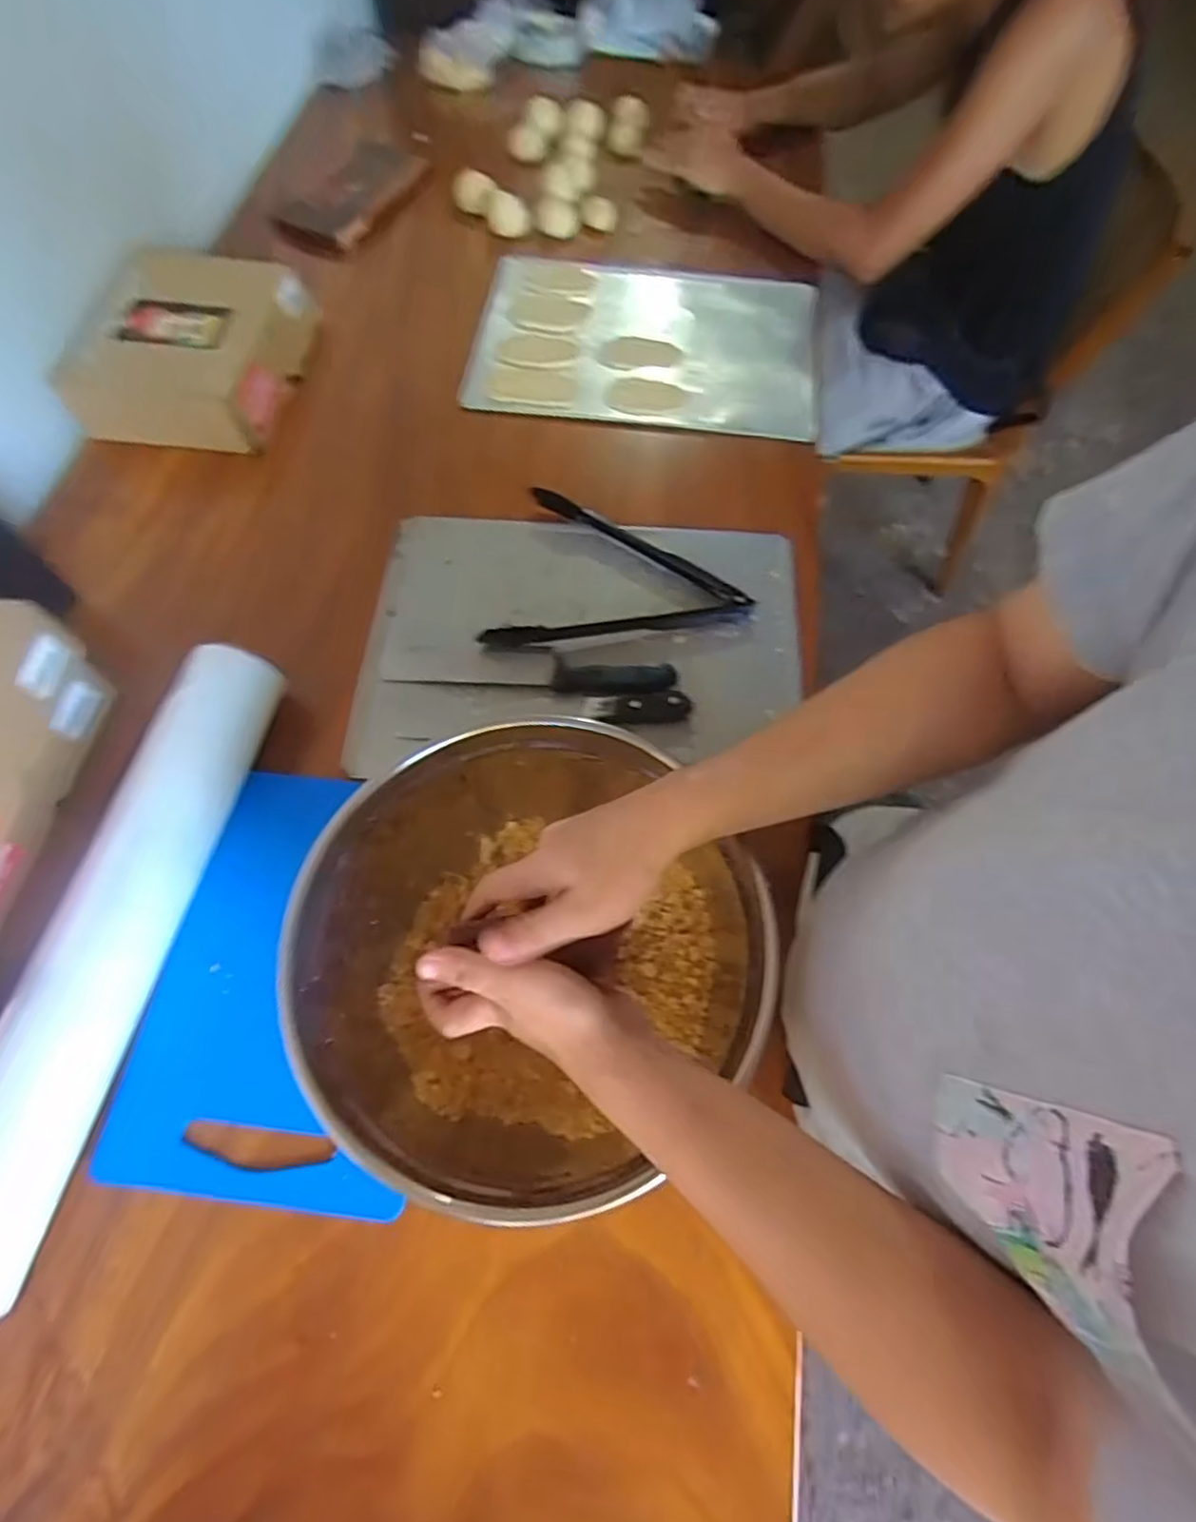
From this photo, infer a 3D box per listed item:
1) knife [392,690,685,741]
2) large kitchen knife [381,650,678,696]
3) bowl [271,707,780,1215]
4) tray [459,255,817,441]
[{"bbox_3d":[-0.054,-0.052,0.682,0.284,0.023,0.047,-3,64,-4],"label":"knife"},{"bbox_3d":[-0.068,-0.093,0.701,0.287,0.028,0.047,7,64,1],"label":"large kitchen knife"},{"bbox_3d":[-0.050,0.135,0.497,0.293,0.134,0.304,1,64,-2],"label":"bowl"},{"bbox_3d":[0.070,-0.597,0.949,0.462,0.019,0.338,8,64,1],"label":"tray"}]

